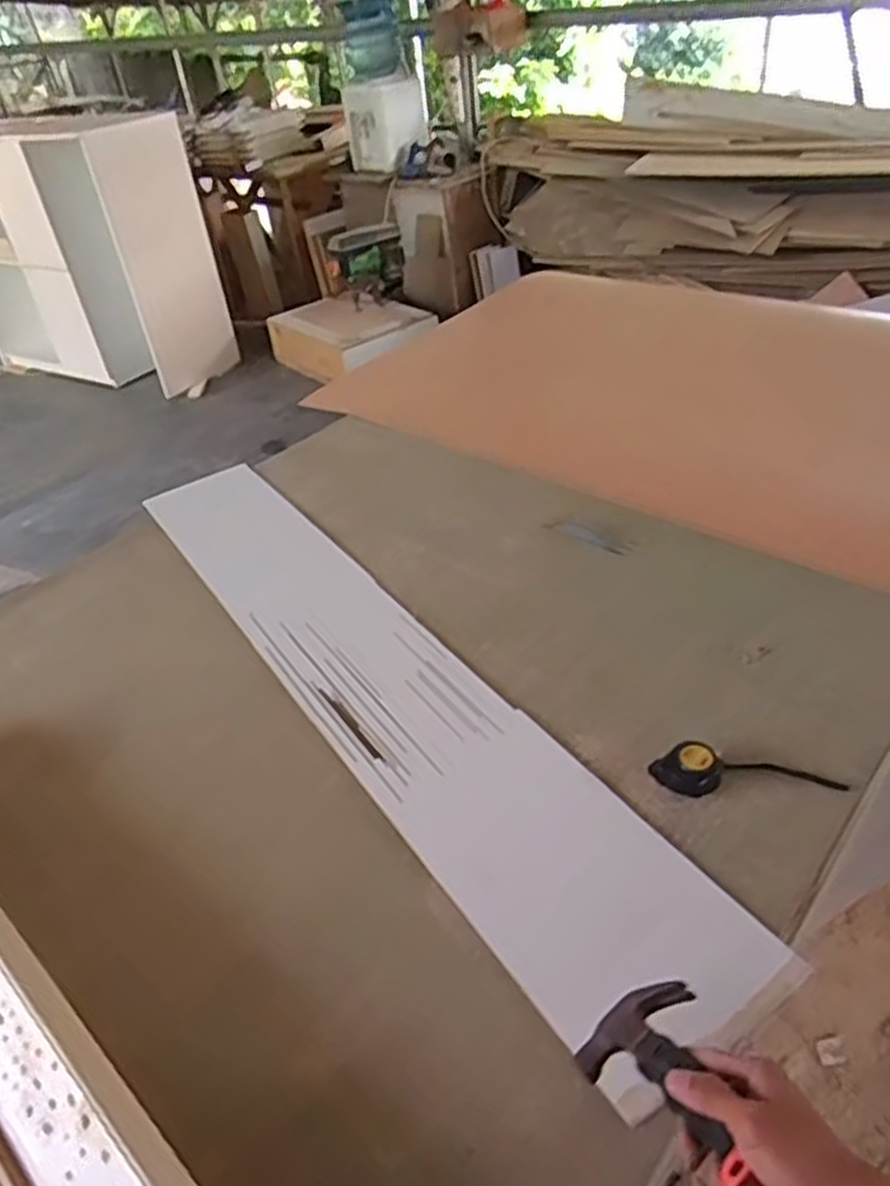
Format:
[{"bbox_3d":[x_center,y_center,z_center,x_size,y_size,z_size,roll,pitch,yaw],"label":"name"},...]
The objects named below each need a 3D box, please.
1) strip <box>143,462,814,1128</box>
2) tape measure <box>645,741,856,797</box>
[{"bbox_3d":[-0.114,0.087,1.088,0.214,0.019,1.233,-27,41,-23],"label":"strip"},{"bbox_3d":[0.332,0.188,0.878,0.203,0.035,0.071,-4,38,4],"label":"tape measure"}]

